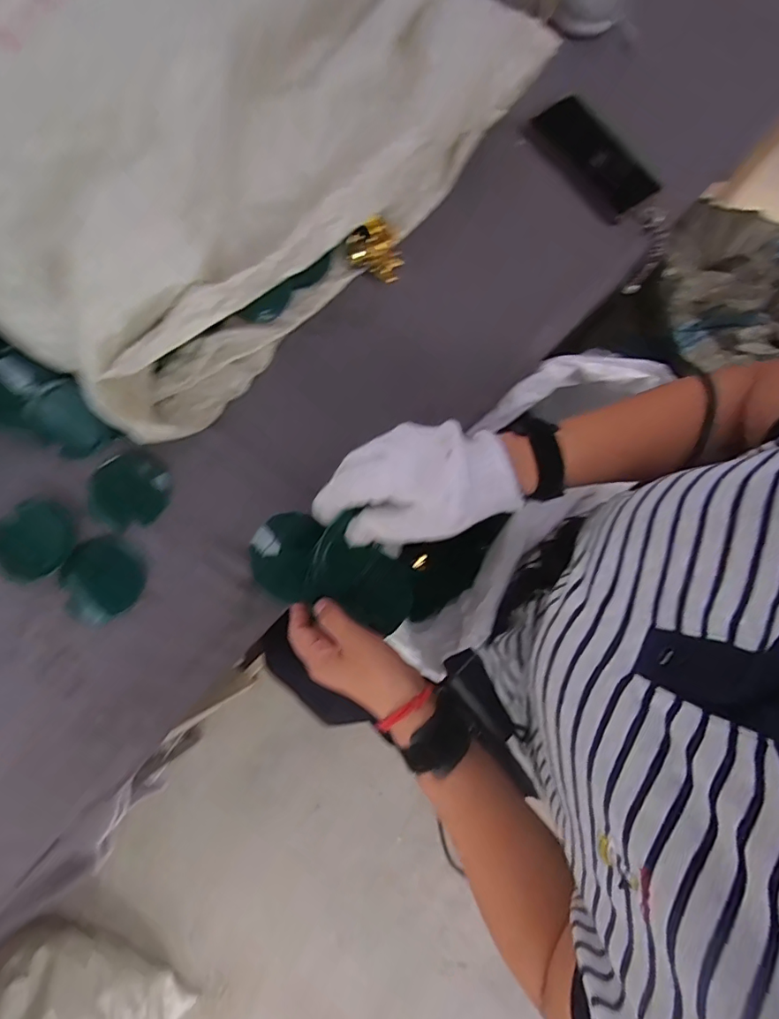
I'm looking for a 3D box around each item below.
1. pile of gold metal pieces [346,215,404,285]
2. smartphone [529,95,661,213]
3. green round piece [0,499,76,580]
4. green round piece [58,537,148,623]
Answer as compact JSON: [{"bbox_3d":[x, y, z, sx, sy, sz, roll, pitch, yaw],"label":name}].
[{"bbox_3d":[-0.012,-0.267,0.506,0.056,0.024,0.047,28,79,4],"label":"pile of gold metal pieces"},{"bbox_3d":[0.210,-0.360,0.506,0.048,0.014,0.131,-44,94,-3],"label":"smartphone"},{"bbox_3d":[-0.319,0.028,0.449,0.069,0.016,0.059,-40,82,-9],"label":"green round piece"},{"bbox_3d":[-0.259,0.061,0.453,0.068,0.004,0.071,0,79,-1],"label":"green round piece"}]

